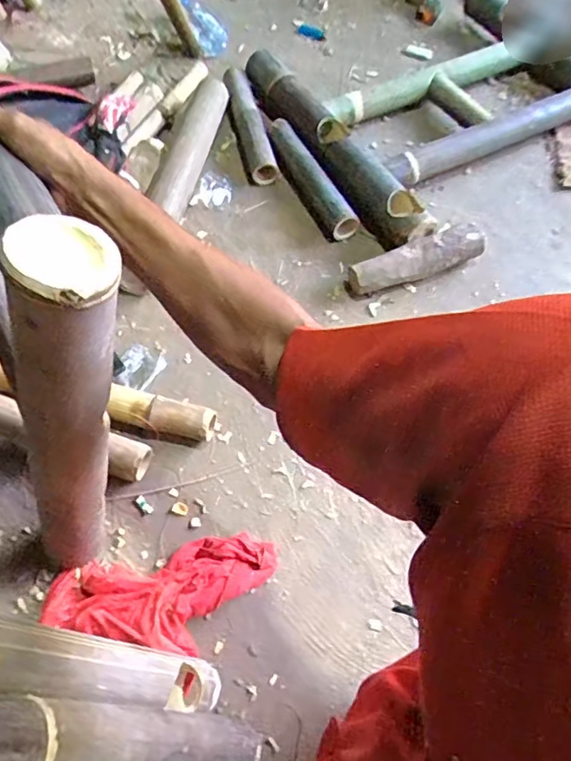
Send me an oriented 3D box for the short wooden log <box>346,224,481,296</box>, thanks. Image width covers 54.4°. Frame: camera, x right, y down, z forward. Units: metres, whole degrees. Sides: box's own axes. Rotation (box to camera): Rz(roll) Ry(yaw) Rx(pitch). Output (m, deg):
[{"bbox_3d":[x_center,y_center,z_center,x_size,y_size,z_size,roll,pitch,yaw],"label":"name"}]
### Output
[{"bbox_3d":[0.235,-0.211,0.997,0.260,0.074,0.052,-19,60,-13],"label":"short wooden log"}]

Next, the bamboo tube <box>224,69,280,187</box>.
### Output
[{"bbox_3d":[-0.079,-0.559,1.209,0.064,0.060,0.332,-14,59,-10],"label":"bamboo tube"}]

